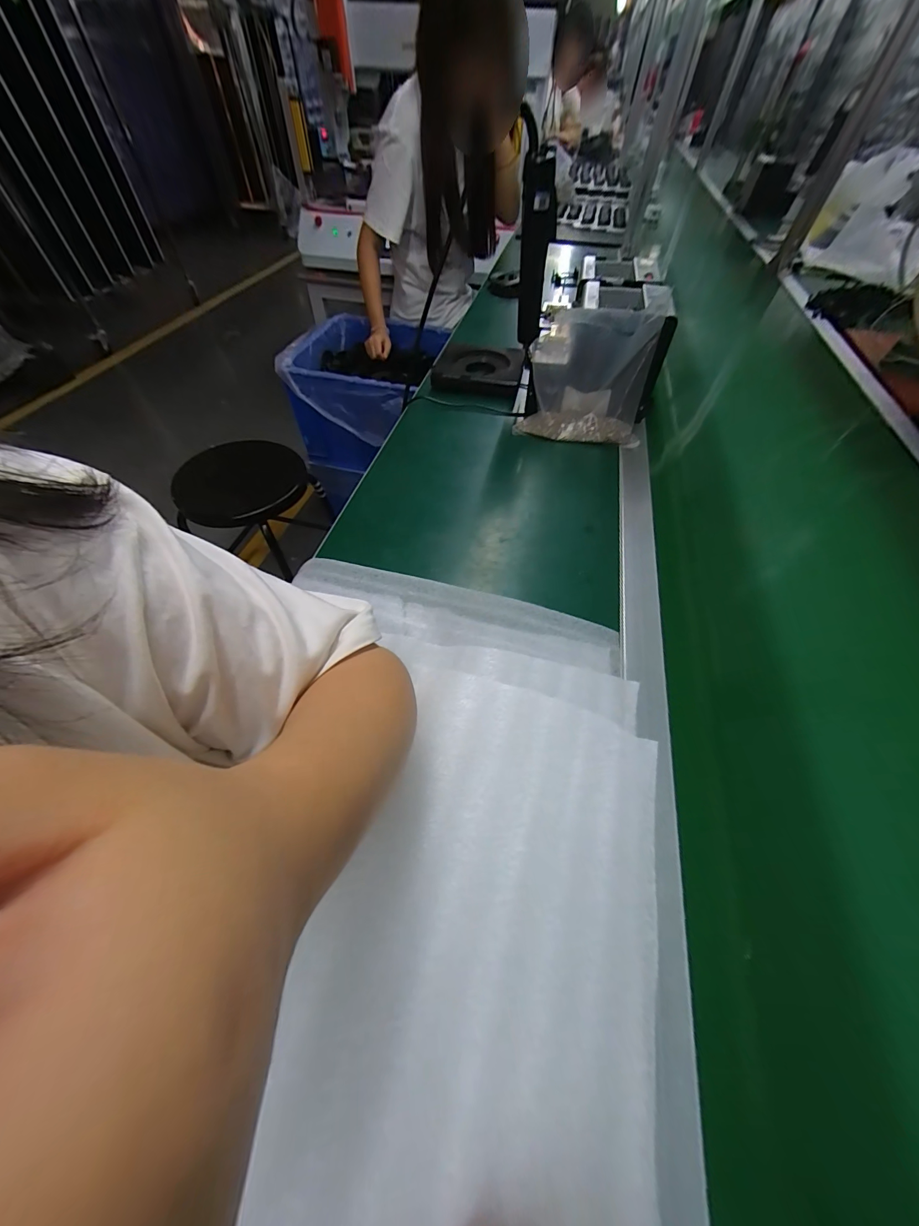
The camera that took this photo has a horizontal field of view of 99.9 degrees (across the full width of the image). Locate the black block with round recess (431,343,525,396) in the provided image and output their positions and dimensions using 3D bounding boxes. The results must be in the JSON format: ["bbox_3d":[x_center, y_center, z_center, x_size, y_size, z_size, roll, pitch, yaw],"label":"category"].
[{"bbox_3d":[0.032,-0.446,0.703,0.160,0.031,0.144,9,54,9],"label":"black block with round recess"}]

